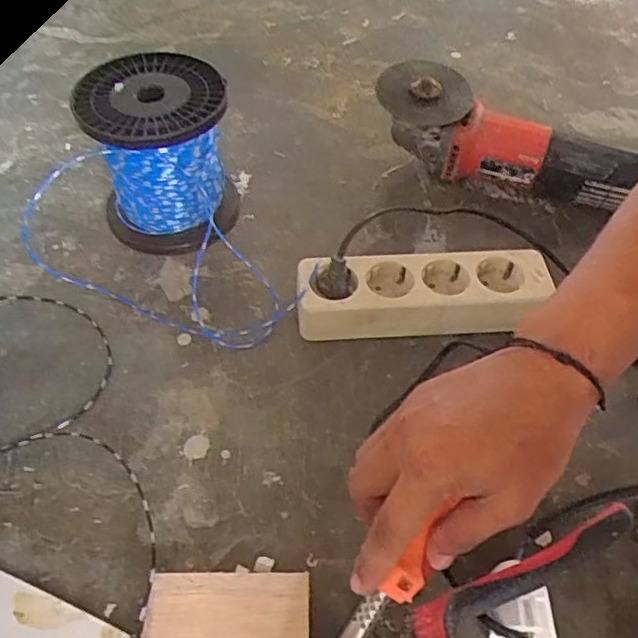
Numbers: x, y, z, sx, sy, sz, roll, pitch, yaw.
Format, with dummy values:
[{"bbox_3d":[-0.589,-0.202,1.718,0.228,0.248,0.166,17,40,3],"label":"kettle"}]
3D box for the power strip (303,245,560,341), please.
[{"bbox_3d":[0.083,-0.020,0.512,0.197,0.046,0.056,-3,52,-4],"label":"power strip"}]

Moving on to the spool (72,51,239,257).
[{"bbox_3d":[-0.135,-0.140,0.547,0.110,0.126,0.115,1,52,-1],"label":"spool"}]

